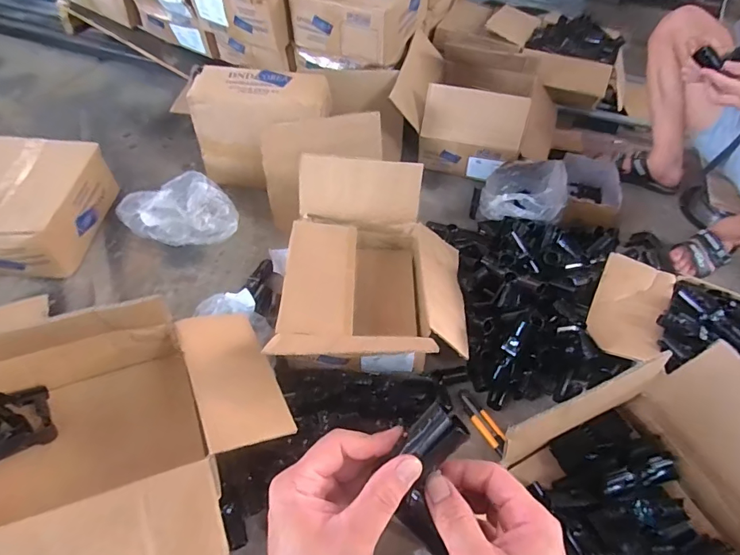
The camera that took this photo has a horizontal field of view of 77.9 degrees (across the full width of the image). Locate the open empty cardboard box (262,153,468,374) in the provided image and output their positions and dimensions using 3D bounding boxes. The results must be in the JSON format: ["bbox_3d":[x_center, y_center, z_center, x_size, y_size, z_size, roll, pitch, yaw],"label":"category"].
[{"bbox_3d":[0.015,0.003,0.888,0.347,0.223,0.438,2,50,-3],"label":"open empty cardboard box"}]

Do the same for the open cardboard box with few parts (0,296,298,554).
[{"bbox_3d":[-0.371,0.220,0.627,0.483,0.226,0.374,-17,54,-17],"label":"open cardboard box with few parts"}]

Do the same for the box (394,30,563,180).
[{"bbox_3d":[0.306,-0.467,1.309,0.442,0.226,0.320,17,51,9],"label":"box"}]

